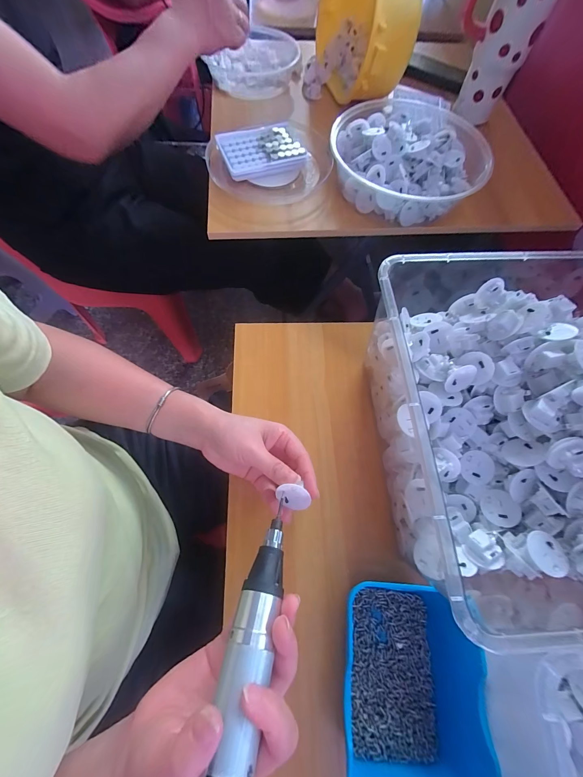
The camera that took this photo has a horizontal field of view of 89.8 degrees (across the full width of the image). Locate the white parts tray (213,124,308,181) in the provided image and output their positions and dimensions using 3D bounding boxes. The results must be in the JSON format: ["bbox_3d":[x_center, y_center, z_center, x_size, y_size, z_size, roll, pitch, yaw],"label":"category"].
[{"bbox_3d":[-0.047,-0.376,0.465,0.123,0.020,0.093,-17,68,-9],"label":"white parts tray"}]

